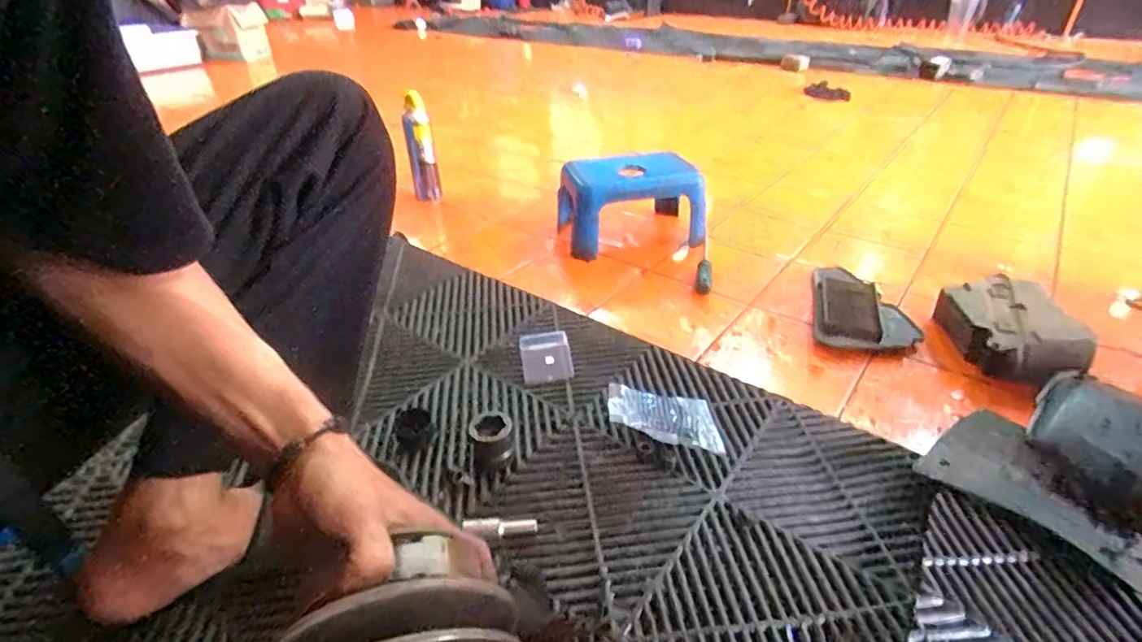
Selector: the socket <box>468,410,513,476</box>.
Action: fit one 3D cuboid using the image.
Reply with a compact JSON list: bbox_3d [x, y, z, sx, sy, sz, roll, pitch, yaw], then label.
[{"bbox_3d":[-0.092,0.138,0.647,0.055,0.054,0.051,-18,37,-26],"label":"socket"}]

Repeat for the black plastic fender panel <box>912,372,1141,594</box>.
[{"bbox_3d":[0.548,0.148,0.607,0.246,0.065,0.192,-21,39,-30],"label":"black plastic fender panel"}]

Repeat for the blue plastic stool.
[{"bbox_3d":[0.120,-0.236,1.127,0.265,0.172,0.178,-11,35,-14],"label":"blue plastic stool"}]

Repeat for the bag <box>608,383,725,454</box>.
[{"bbox_3d":[0.115,0.115,0.686,0.138,0.037,0.104,3,33,5],"label":"bag"}]

